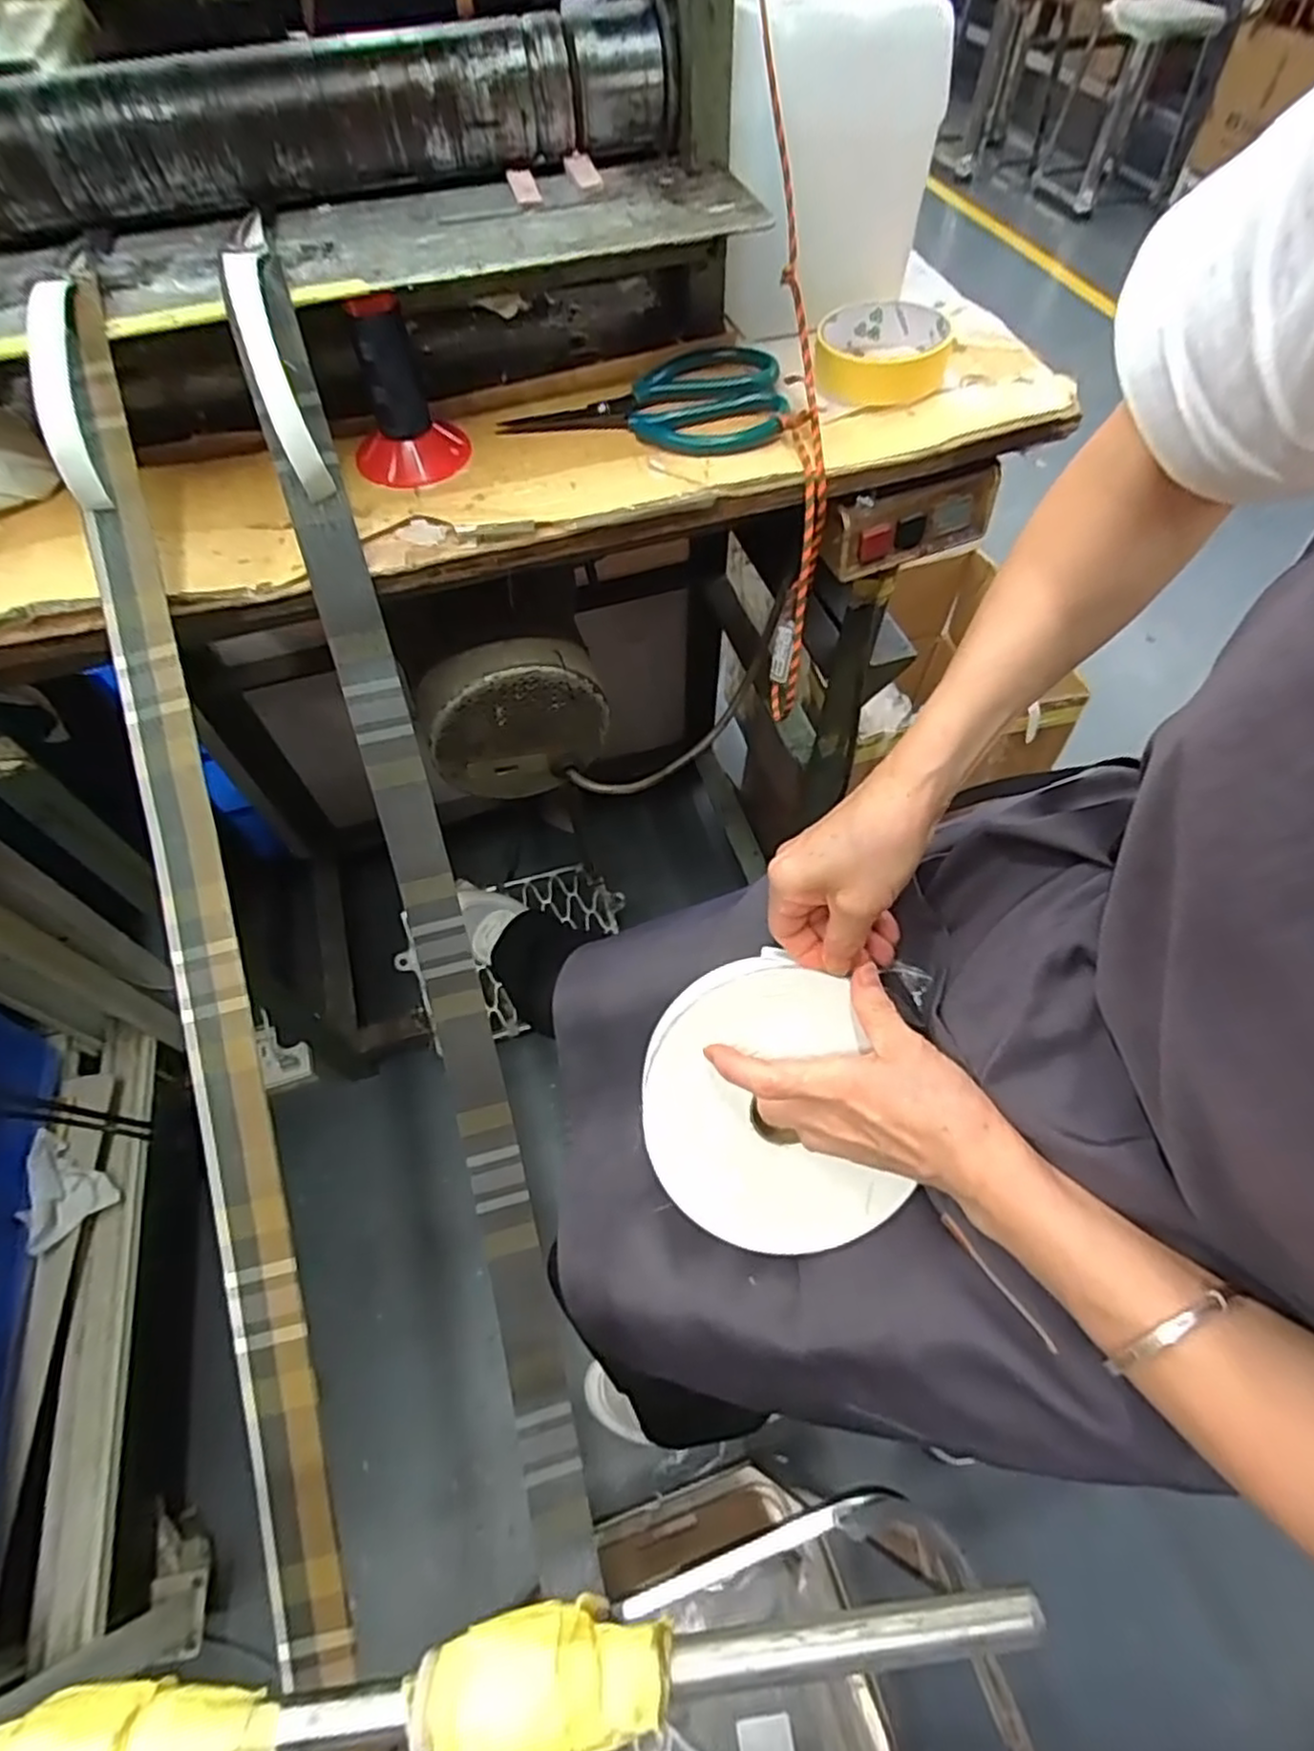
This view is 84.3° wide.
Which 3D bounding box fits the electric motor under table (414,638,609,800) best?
[{"bbox_3d":[-0.108,-0.122,0.563,0.137,0.129,0.044,-16,59,-8],"label":"electric motor under table"}]

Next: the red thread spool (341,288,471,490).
[{"bbox_3d":[-0.152,-0.283,0.420,0.067,0.087,0.056,-18,59,-9],"label":"red thread spool"}]

